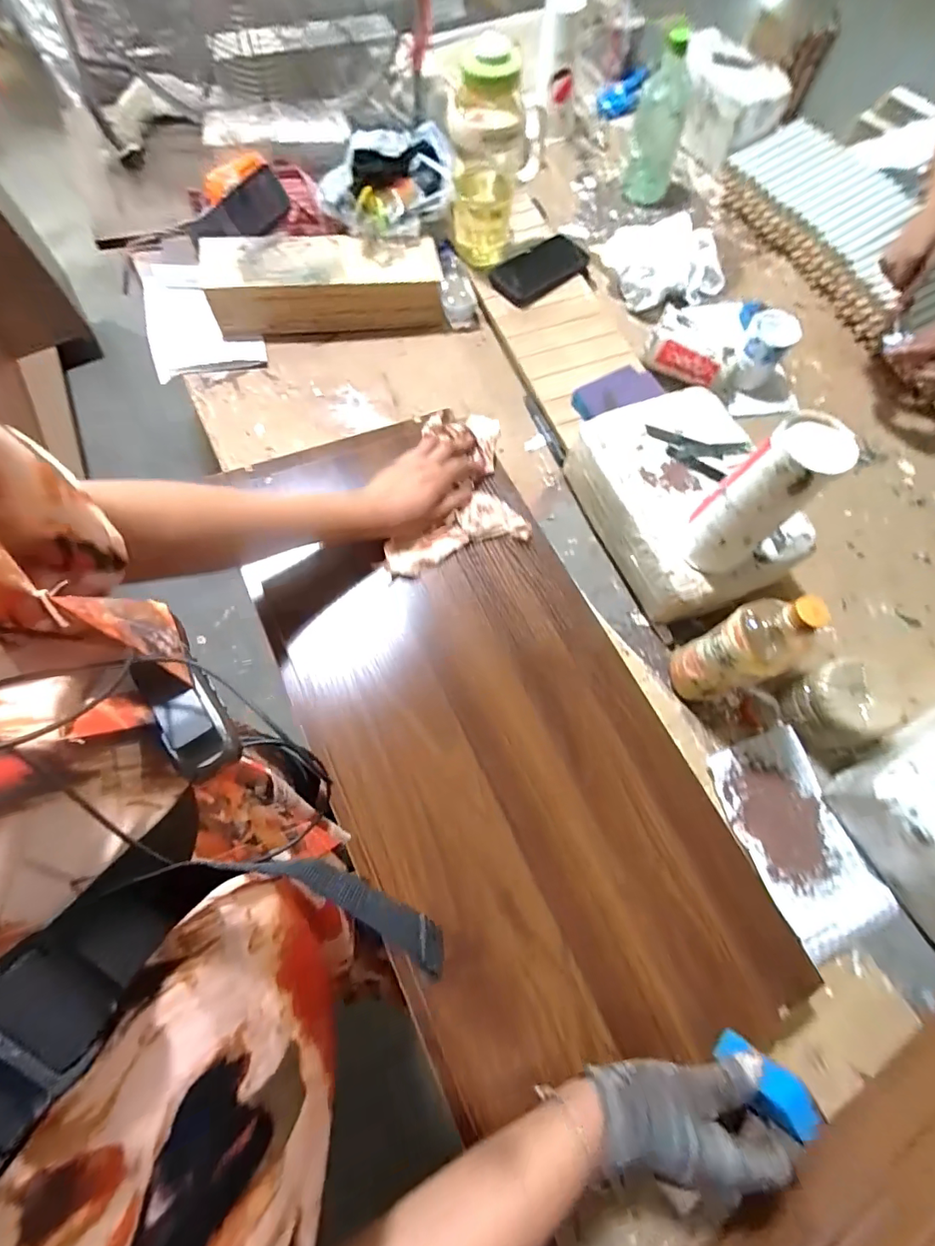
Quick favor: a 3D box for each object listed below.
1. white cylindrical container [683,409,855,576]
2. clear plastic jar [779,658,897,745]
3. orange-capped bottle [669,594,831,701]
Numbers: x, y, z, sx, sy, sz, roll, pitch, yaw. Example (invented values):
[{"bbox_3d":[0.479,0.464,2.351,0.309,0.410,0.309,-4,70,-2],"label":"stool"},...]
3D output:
[{"bbox_3d":[0.294,-0.123,0.493,0.072,0.173,0.067,1,71,-2],"label":"white cylindrical container"},{"bbox_3d":[0.424,0.102,0.571,0.073,0.093,0.094,-25,74,-10],"label":"clear plastic jar"},{"bbox_3d":[0.289,0.029,0.519,0.068,0.181,0.074,-19,73,-9],"label":"orange-capped bottle"}]

